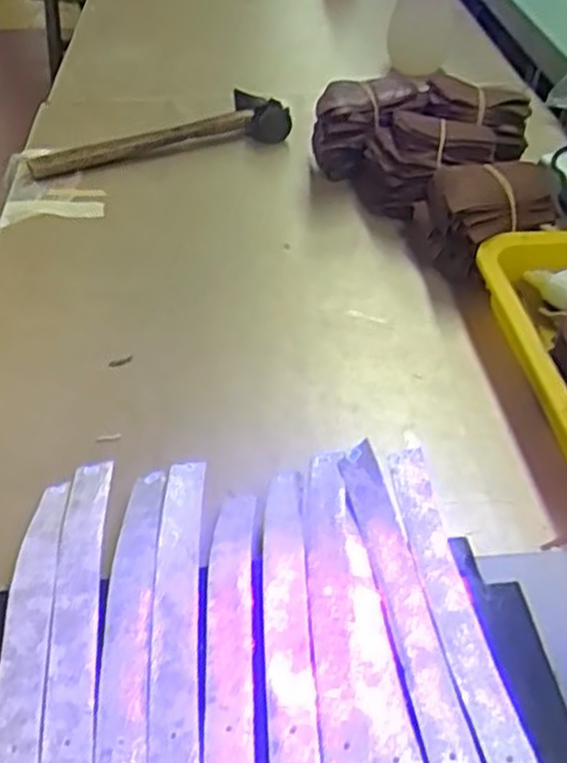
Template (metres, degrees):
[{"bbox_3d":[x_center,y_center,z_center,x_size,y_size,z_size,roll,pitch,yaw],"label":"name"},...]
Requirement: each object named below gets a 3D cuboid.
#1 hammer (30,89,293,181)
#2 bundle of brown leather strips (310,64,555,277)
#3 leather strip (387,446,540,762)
[{"bbox_3d":[-0.119,-0.235,0.726,0.241,0.033,0.083,-14,45,-15],"label":"hammer"},{"bbox_3d":[0.143,-0.179,0.631,0.157,0.074,0.206,-22,47,-22],"label":"bundle of brown leather strips"},{"bbox_3d":[0.073,0.102,0.313,0.022,0.004,0.191,-6,43,-7],"label":"leather strip"}]

